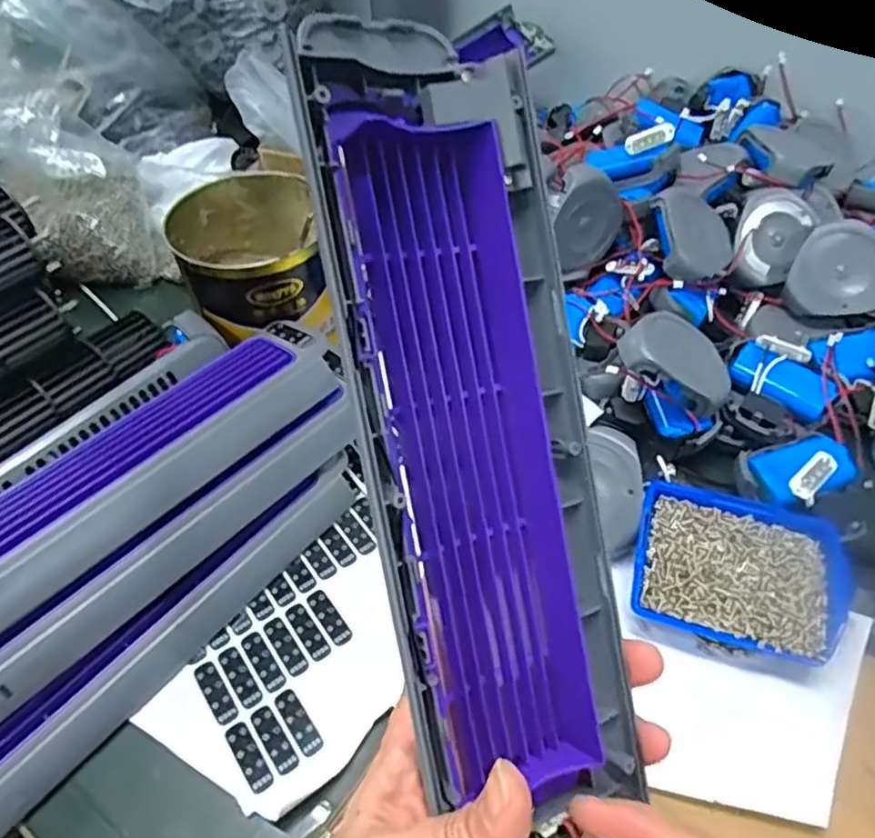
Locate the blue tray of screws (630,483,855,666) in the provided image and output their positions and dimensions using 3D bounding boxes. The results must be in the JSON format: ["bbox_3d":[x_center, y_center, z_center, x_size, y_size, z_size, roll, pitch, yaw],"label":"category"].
[{"bbox_3d":[0.171,0.087,0.395,0.108,0.031,0.087,15,51,13],"label":"blue tray of screws"}]

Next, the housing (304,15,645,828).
[{"bbox_3d":[0.016,0.004,0.229,0.076,0.035,0.270,-11,94,-4],"label":"housing"}]

